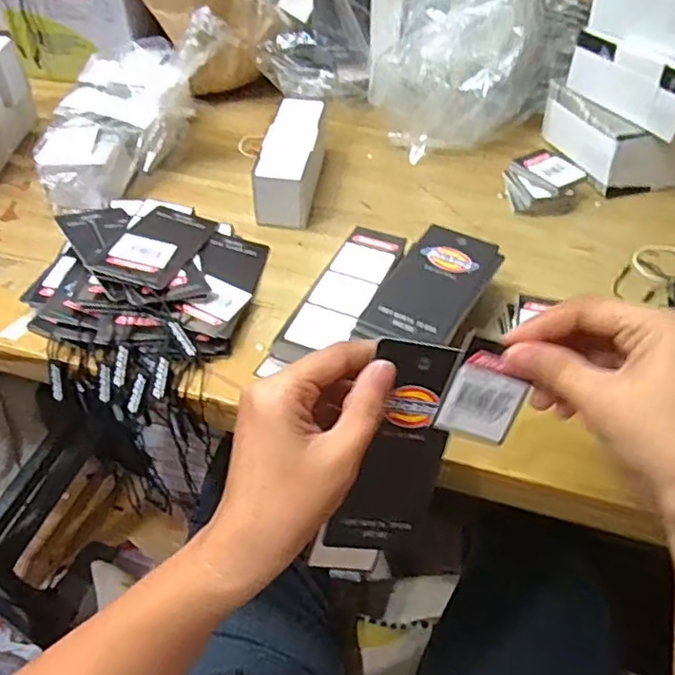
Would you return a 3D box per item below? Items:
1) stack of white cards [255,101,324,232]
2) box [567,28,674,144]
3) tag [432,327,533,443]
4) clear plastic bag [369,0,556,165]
[{"bbox_3d":[-0.035,-0.143,0.495,0.038,0.048,0.125,5,47,5],"label":"stack of white cards"},{"bbox_3d":[0.256,-0.214,0.499,0.083,0.054,0.107,-25,52,-22],"label":"box"},{"bbox_3d":[0.070,0.025,0.289,0.037,0.050,0.004,17,20,-7],"label":"tag"},{"bbox_3d":[0.123,-0.260,0.547,0.153,0.136,0.201,10,48,9],"label":"clear plastic bag"}]

